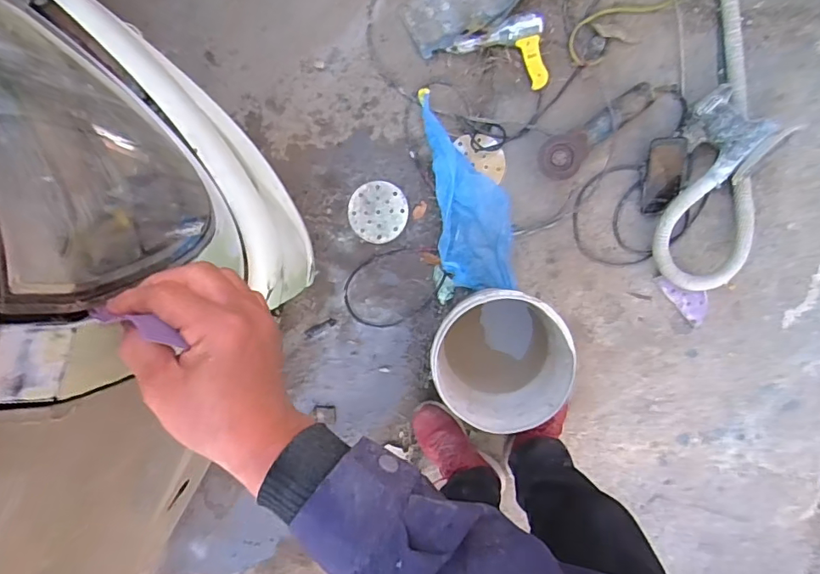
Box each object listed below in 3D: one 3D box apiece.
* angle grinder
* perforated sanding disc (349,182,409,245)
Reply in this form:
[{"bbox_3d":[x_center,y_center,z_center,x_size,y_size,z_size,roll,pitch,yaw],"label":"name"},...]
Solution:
[{"bbox_3d":[0.388,-0.325,1.056,0.280,0.098,0.086,-35,94,5],"label":"angle grinder"},{"bbox_3d":[-0.074,-0.173,1.185,0.134,0.011,0.138,1,97,7],"label":"perforated sanding disc"}]

